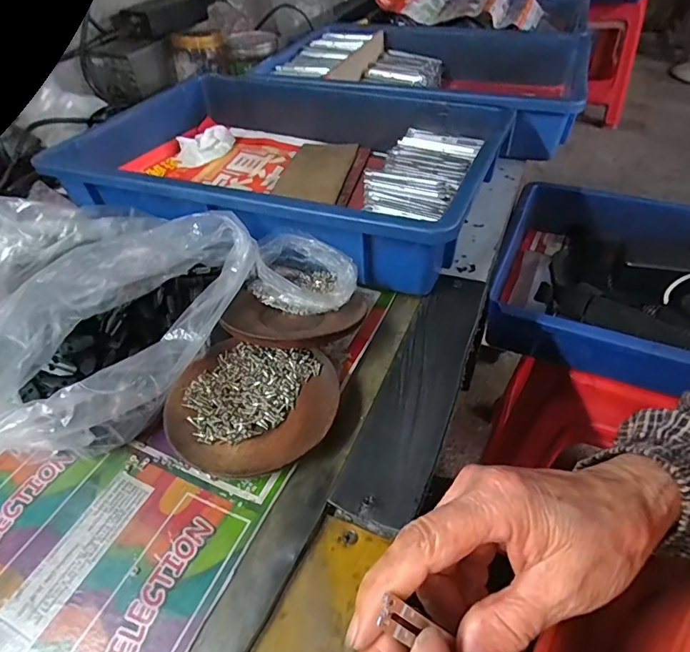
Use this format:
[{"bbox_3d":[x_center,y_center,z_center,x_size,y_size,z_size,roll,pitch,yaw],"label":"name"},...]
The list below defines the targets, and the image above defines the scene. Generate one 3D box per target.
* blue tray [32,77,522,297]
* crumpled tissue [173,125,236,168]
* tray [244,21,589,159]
[{"bbox_3d":[-0.063,-0.195,0.503,0.421,0.072,0.305,16,47,20],"label":"blue tray"},{"bbox_3d":[-0.185,-0.240,0.599,0.079,0.032,0.054,-15,45,-11],"label":"crumpled tissue"},{"bbox_3d":[0.122,-0.386,0.709,0.452,0.099,0.375,16,48,20],"label":"tray"}]

